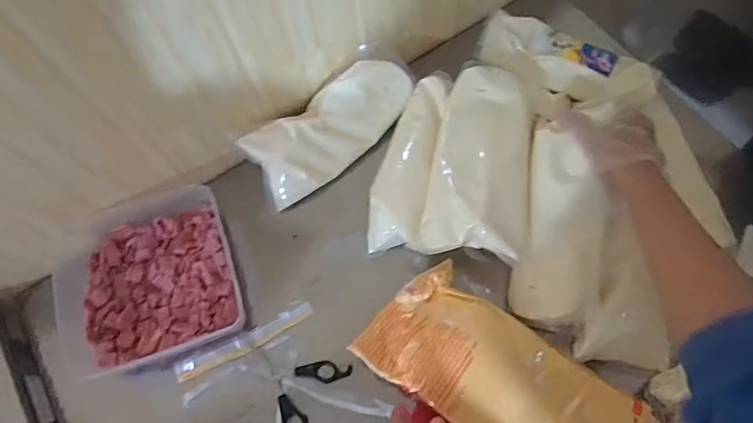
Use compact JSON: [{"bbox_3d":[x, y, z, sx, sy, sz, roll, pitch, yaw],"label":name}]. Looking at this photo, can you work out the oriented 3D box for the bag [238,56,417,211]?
[{"bbox_3d":[-0.059,-0.116,0.681,0.233,0.072,0.088,-39,70,-13],"label":"bag"}]

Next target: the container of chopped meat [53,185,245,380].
[{"bbox_3d":[-0.286,0.078,0.624,0.217,0.049,0.207,-17,67,-4],"label":"container of chopped meat"}]

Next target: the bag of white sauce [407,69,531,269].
[{"bbox_3d":[0.128,-0.063,0.610,0.118,0.065,0.248,13,68,8],"label":"bag of white sauce"}]

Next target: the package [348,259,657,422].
[{"bbox_3d":[0.134,0.179,0.526,0.294,0.047,0.137,34,72,17],"label":"package"}]

